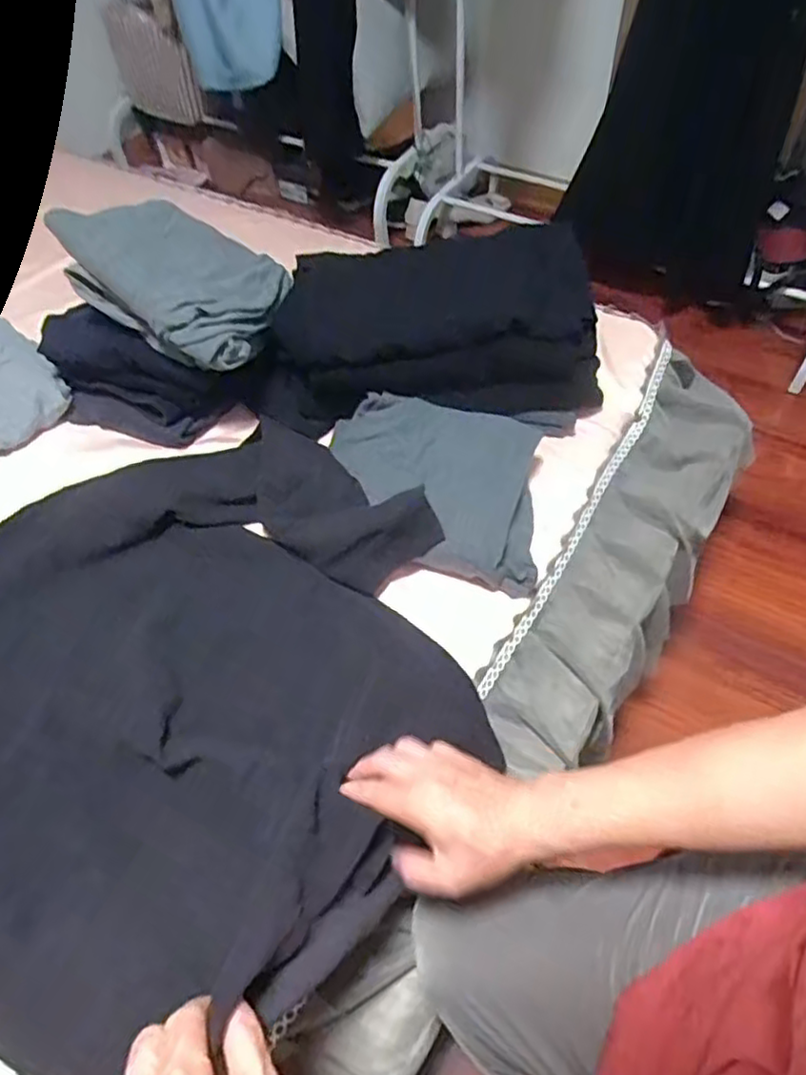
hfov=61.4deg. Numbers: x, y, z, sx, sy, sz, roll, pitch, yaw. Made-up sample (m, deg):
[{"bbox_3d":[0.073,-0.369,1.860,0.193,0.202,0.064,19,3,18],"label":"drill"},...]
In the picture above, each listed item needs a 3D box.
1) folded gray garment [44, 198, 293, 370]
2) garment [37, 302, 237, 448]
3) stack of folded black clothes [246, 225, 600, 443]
[{"bbox_3d":[-0.244,-0.309,0.775,0.220,0.110,0.183,28,61,21],"label":"folded gray garment"},{"bbox_3d":[-0.320,-0.186,0.807,0.219,0.132,0.066,15,57,14],"label":"garment"},{"bbox_3d":[0.022,-0.249,0.804,0.406,0.136,0.192,-8,54,-2],"label":"stack of folded black clothes"}]

